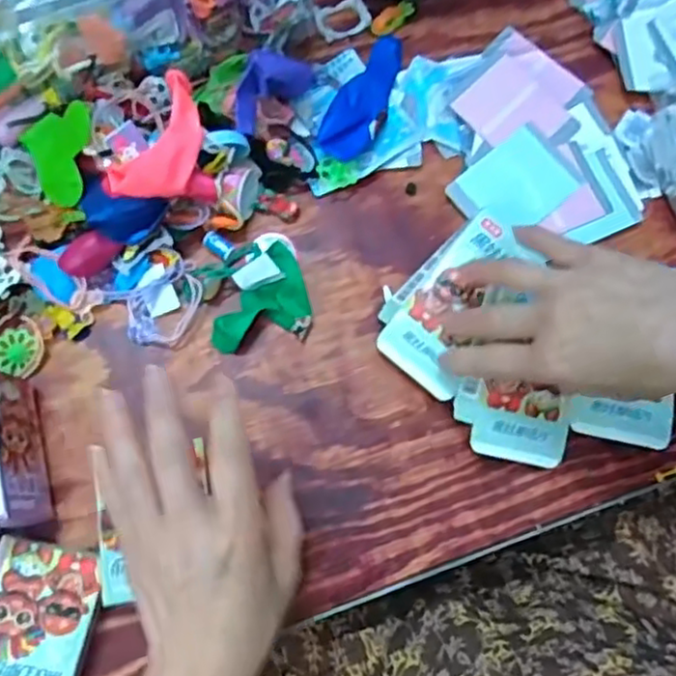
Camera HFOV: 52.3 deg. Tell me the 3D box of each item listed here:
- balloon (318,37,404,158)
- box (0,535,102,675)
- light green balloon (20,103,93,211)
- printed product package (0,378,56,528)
[{"bbox_3d":[0.022,-0.188,0.528,0.036,0.018,0.119,22,75,5],"label":"balloon"},{"bbox_3d":[-0.180,0.172,0.415,0.068,0.024,0.092,12,75,3],"label":"box"},{"bbox_3d":[-0.189,-0.131,0.477,0.068,0.011,0.068,-28,81,31],"label":"light green balloon"},{"bbox_3d":[-0.203,0.068,0.422,0.027,0.064,0.093,-12,75,-4],"label":"printed product package"}]

